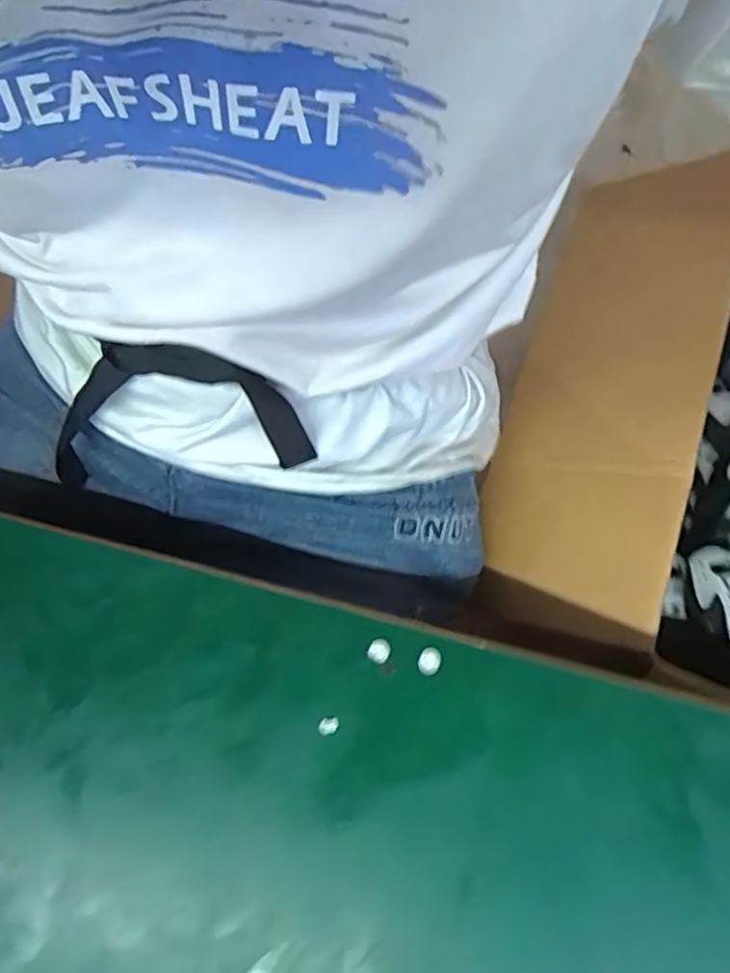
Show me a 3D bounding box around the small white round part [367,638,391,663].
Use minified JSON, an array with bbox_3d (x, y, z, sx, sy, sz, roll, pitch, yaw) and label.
[{"bbox_3d":[0.007,0.084,0.329,0.011,0.004,0.012,0,71,1],"label":"small white round part"}]

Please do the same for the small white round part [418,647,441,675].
[{"bbox_3d":[0.033,0.089,0.328,0.011,0.004,0.014,24,73,9],"label":"small white round part"}]

